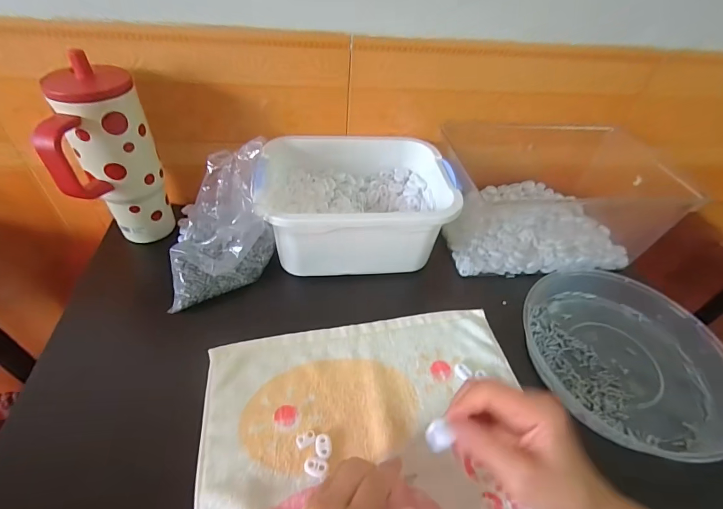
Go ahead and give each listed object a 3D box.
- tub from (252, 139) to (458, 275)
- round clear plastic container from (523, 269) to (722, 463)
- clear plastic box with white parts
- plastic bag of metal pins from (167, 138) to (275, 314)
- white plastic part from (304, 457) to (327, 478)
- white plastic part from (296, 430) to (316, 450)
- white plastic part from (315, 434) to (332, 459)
[{"bbox_3d":[-0.005,-0.075,0.512,0.238,0.103,0.175,-3,46,-8],"label":"tub"},{"bbox_3d":[0.313,0.116,0.441,0.226,0.051,0.226,3,46,-3],"label":"round clear plastic container"},{"bbox_3d":[0.283,-0.088,0.566,0.302,0.130,0.201,-3,46,-8],"label":"clear plastic box with white parts"},{"bbox_3d":[-0.176,-0.035,0.449,0.141,0.142,0.109,-13,49,-17],"label":"plastic bag of metal pins"},{"bbox_3d":[-0.042,0.195,0.335,0.021,0.004,0.013,17,47,11],"label":"white plastic part"},{"bbox_3d":[-0.053,0.177,0.353,0.019,0.004,0.013,-21,51,-23],"label":"white plastic part"},{"bbox_3d":[-0.036,0.182,0.349,0.015,0.004,0.022,-5,47,-10],"label":"white plastic part"}]

